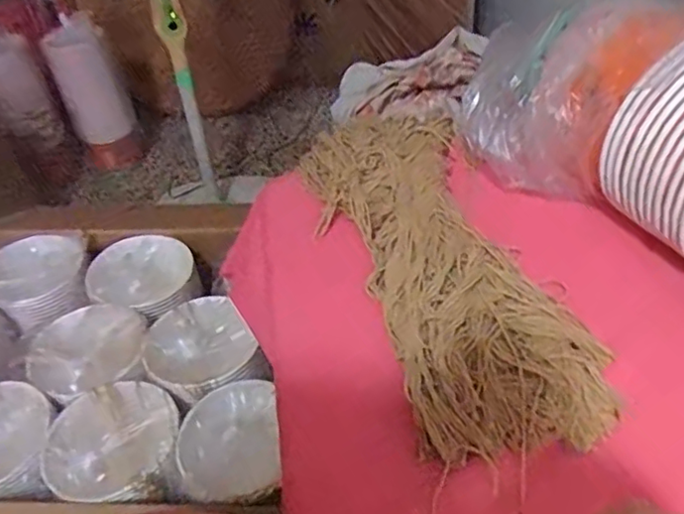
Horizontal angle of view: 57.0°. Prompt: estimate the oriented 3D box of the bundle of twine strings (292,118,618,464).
[{"bbox_3d":[0.071,-0.014,0.513,0.154,0.050,0.388,-12,42,-6],"label":"bundle of twine strings"}]

